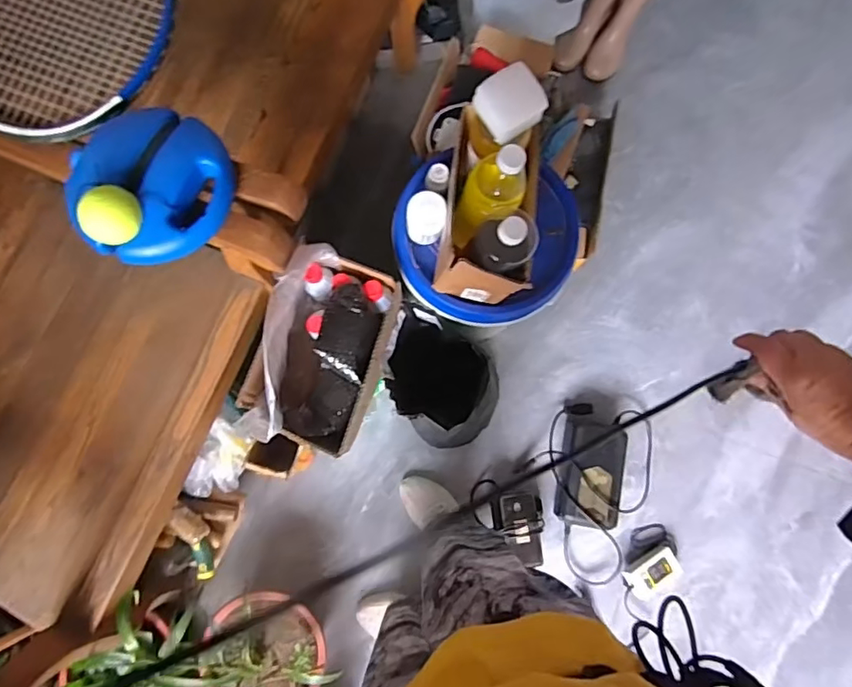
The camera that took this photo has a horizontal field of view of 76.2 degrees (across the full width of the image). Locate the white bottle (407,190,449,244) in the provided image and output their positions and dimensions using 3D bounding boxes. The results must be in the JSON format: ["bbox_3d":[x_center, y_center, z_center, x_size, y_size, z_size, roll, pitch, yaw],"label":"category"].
[{"bbox_3d":[0.000,-0.202,0.867,0.059,0.076,0.061,0,80,-1],"label":"white bottle"}]

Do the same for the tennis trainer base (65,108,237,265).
[{"bbox_3d":[-0.333,-0.193,0.653,0.172,0.052,0.186,0,80,-1],"label":"tennis trainer base"}]

